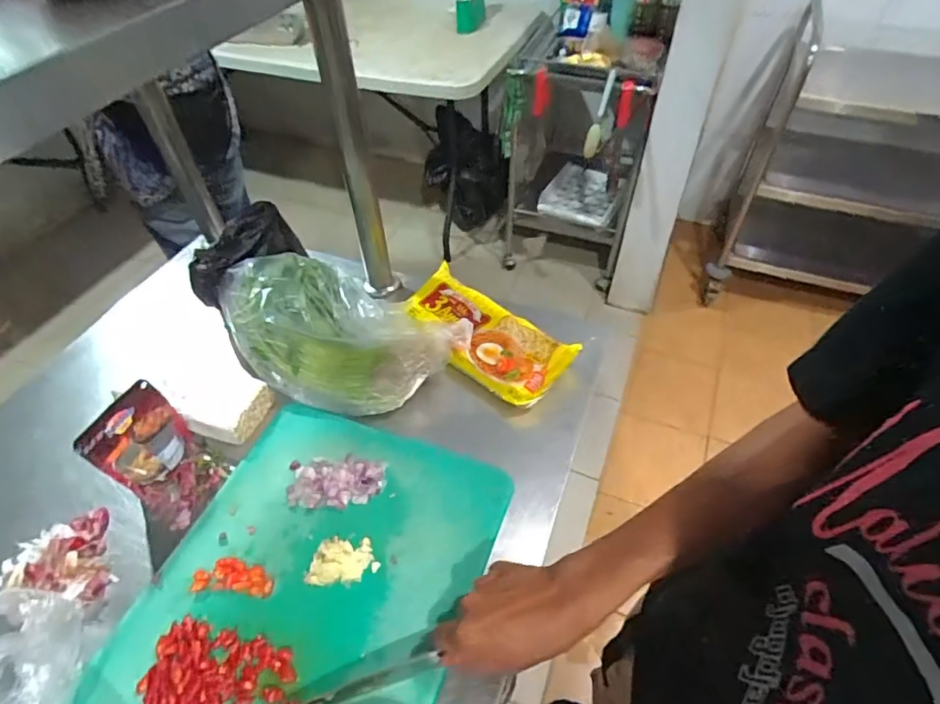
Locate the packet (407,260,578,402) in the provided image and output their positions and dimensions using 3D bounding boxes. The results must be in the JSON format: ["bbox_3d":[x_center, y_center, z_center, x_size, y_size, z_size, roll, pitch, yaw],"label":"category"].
[{"bbox_3d":[0.017,-0.029,0.669,0.226,0.038,0.111,34,58,28],"label":"packet"}]

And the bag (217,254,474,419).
[{"bbox_3d":[-0.168,-0.036,0.650,0.224,0.094,0.263,-31,54,-23],"label":"bag"}]

